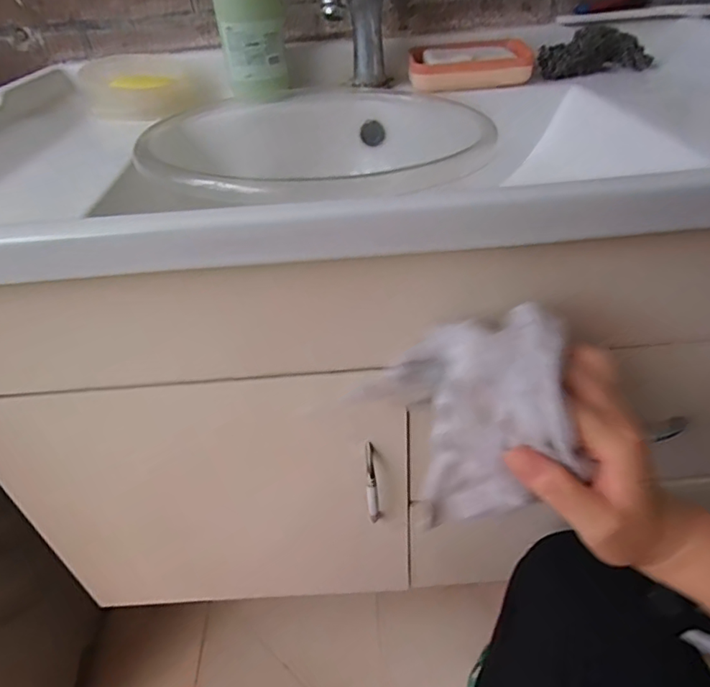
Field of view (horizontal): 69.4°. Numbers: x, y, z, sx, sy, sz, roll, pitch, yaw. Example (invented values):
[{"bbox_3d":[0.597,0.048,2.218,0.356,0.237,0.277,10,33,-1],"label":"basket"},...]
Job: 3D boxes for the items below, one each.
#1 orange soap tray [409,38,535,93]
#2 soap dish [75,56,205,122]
[{"bbox_3d":[0.137,-0.336,0.624,0.145,0.039,0.092,-4,39,1],"label":"orange soap tray"},{"bbox_3d":[-0.254,-0.308,0.616,0.133,0.051,0.099,-19,41,-17],"label":"soap dish"}]

